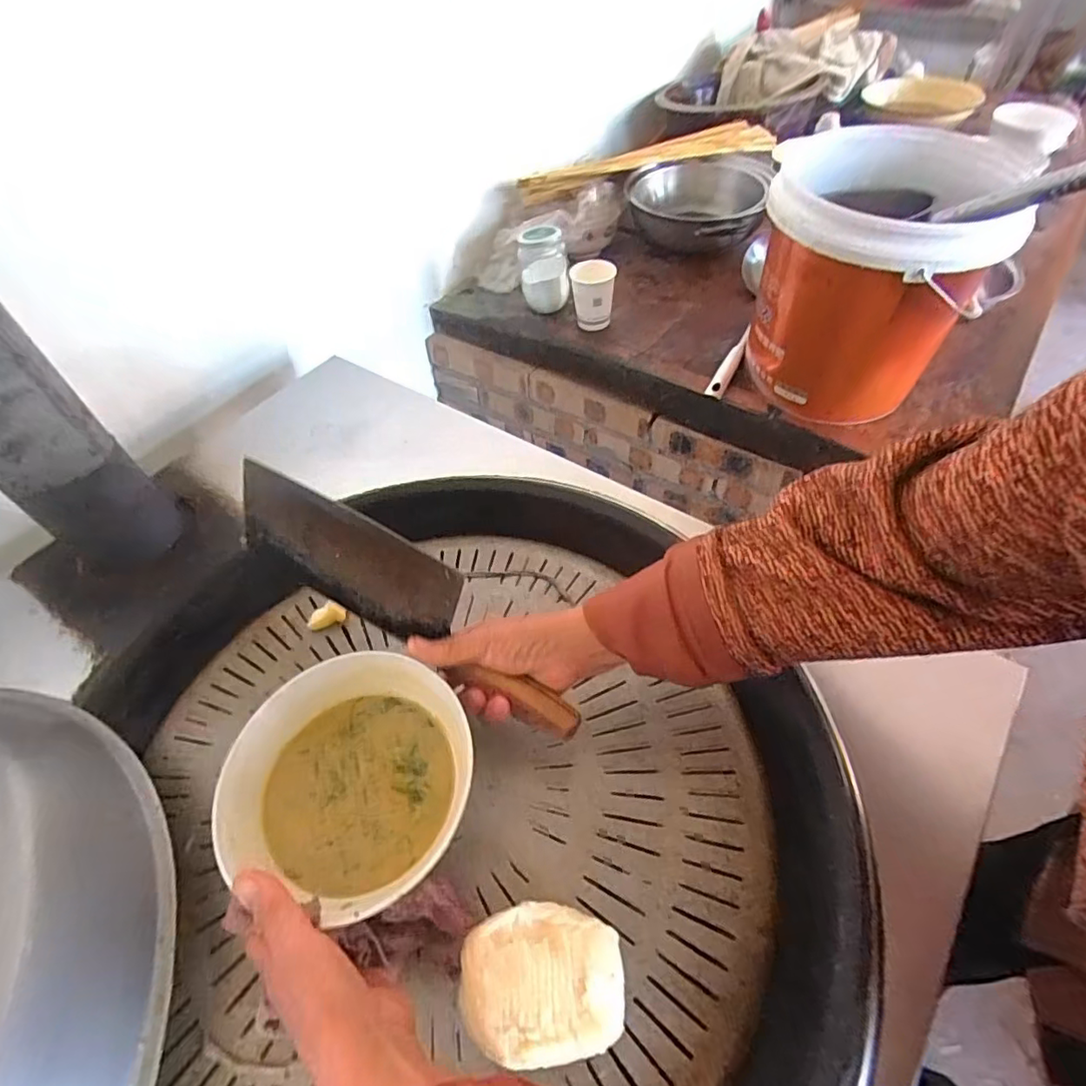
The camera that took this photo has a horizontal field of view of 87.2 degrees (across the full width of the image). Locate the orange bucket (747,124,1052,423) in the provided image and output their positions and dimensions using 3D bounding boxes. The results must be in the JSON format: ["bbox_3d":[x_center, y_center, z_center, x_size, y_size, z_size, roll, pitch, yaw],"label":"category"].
[{"bbox_3d":[0.411,-0.341,0.730,0.239,0.263,0.298,21,56,19],"label":"orange bucket"}]

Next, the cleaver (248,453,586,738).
[{"bbox_3d":[-0.104,0.039,0.442,0.316,0.096,0.029,32,34,10],"label":"cleaver"}]

